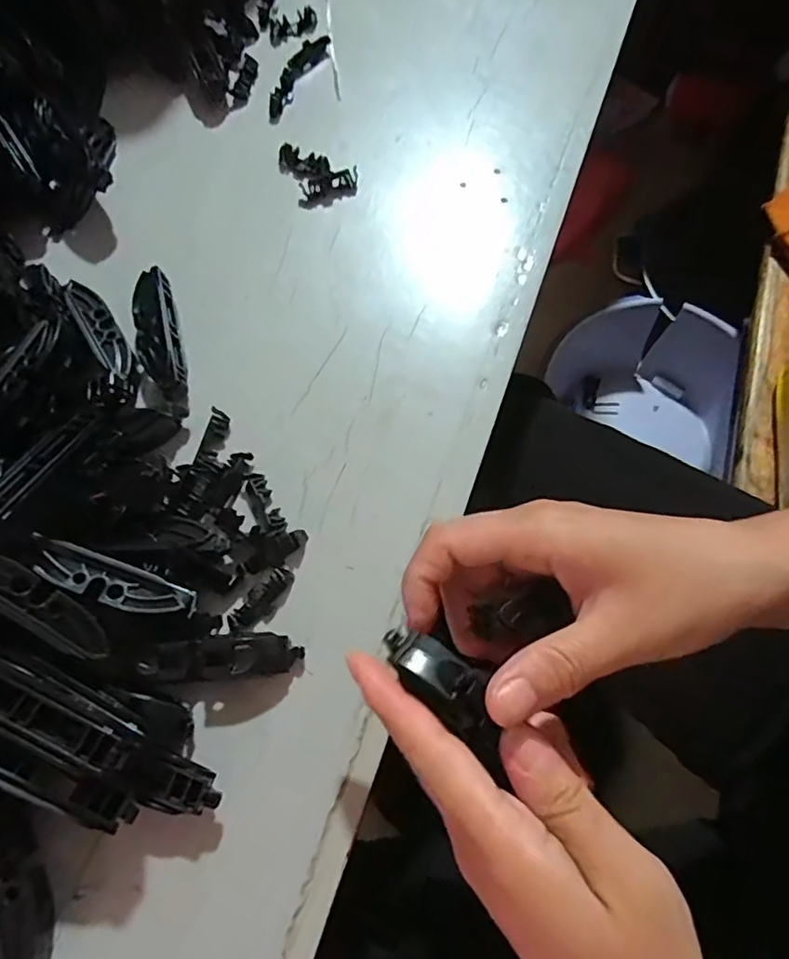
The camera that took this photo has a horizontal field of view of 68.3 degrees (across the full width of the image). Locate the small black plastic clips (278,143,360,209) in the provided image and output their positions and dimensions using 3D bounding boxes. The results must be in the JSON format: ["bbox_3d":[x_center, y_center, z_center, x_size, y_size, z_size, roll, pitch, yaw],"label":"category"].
[{"bbox_3d":[-0.046,-0.188,0.354,0.039,0.009,0.045,-21,71,-8],"label":"small black plastic clips"}]

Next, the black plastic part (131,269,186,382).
[{"bbox_3d":[-0.127,-0.081,0.311,0.021,0.014,0.073,-15,70,-5],"label":"black plastic part"}]

